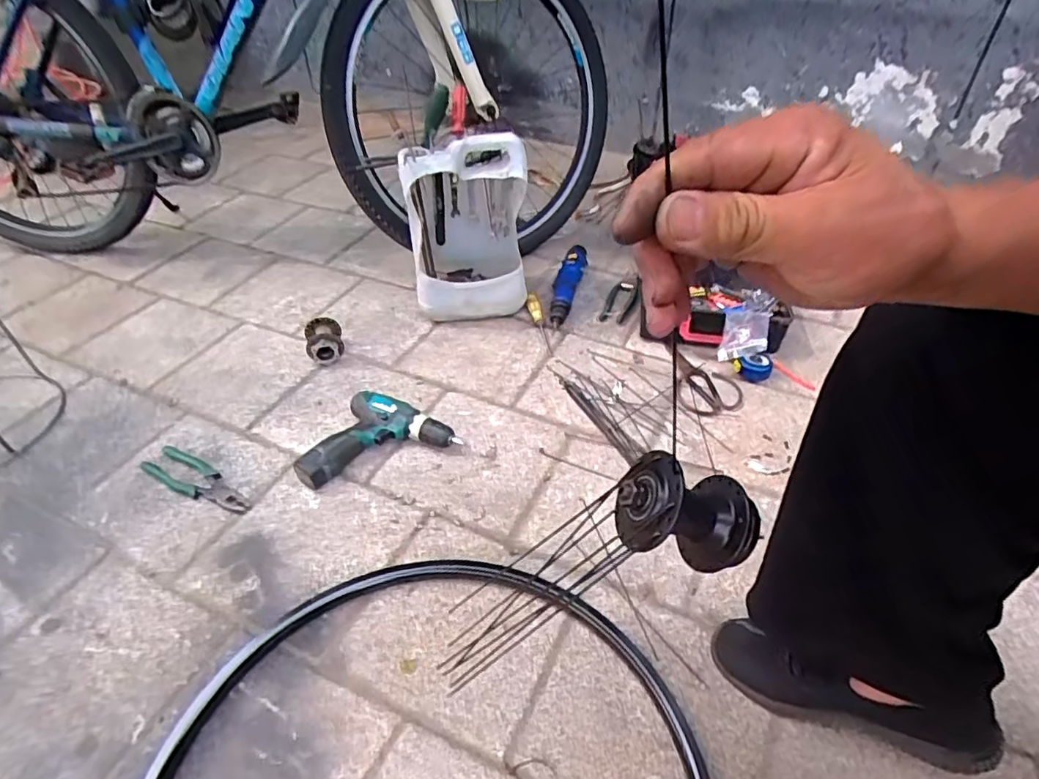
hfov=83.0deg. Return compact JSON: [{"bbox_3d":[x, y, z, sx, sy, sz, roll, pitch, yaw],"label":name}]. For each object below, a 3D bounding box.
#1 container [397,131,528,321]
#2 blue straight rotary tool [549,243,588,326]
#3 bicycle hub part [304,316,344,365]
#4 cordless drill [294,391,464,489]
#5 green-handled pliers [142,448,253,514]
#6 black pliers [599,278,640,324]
[{"bbox_3d":[-0.105,-0.322,1.203,0.238,0.366,0.194,-2,42,-4],"label":"container"},{"bbox_3d":[0.103,-0.236,1.284,0.049,0.054,0.260,11,43,11],"label":"blue straight rotary tool"},{"bbox_3d":[-0.375,-0.092,1.134,0.067,0.066,0.079,-11,43,-13],"label":"bicycle hub part"},{"bbox_3d":[-0.243,0.065,0.962,0.243,0.055,0.136,-16,45,-19],"label":"cordless drill"},{"bbox_3d":[-0.494,0.139,0.912,0.191,0.026,0.063,18,44,17],"label":"green-handled pliers"},{"bbox_3d":[0.231,-0.204,1.309,0.064,0.018,0.174,15,44,15],"label":"black pliers"}]

